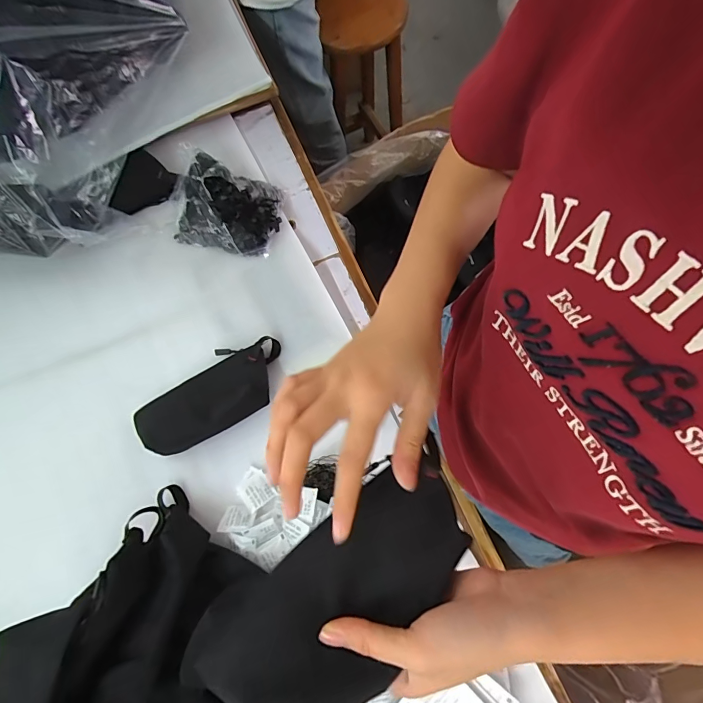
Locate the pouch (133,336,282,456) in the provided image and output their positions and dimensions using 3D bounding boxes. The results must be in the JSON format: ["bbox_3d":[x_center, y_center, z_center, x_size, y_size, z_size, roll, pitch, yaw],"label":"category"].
[{"bbox_3d":[-0.186,0.057,0.539,0.207,0.033,0.098,-31,74,-7],"label":"pouch"}]

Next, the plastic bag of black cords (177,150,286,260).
[{"bbox_3d":[-0.189,-0.218,0.600,0.158,0.059,0.123,12,74,6],"label":"plastic bag of black cords"}]

